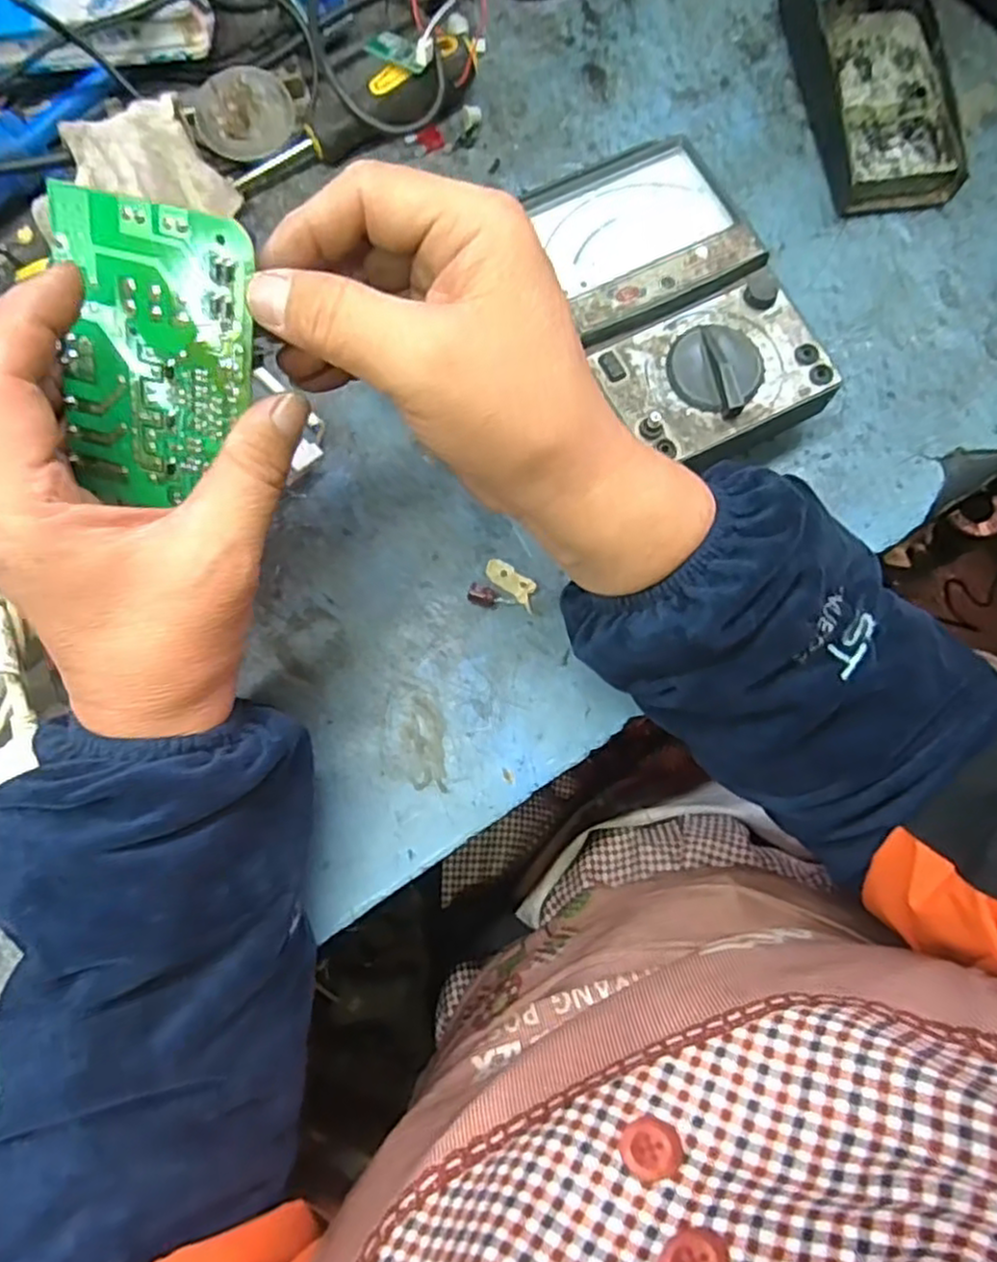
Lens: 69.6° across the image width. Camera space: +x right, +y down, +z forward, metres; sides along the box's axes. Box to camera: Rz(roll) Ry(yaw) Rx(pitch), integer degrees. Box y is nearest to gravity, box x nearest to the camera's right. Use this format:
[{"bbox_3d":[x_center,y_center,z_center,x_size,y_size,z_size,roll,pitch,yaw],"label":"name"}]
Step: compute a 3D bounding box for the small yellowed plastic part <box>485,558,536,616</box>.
[{"bbox_3d":[0.008,-0.025,0.368,0.034,0.008,0.013,40,80,10],"label":"small yellowed plastic part"}]

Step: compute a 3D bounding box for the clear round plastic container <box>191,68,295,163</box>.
[{"bbox_3d":[-0.148,-0.305,0.420,0.054,0.006,0.052,0,90,-7],"label":"clear round plastic container"}]

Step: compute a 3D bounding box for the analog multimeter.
[{"bbox_3d":[0.085,-0.166,0.376,0.113,0.044,0.173,-30,77,-6],"label":"analog multimeter"}]

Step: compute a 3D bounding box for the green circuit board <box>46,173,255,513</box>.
[{"bbox_3d":[-0.121,-0.094,0.252,0.072,0.004,0.100,16,117,8],"label":"green circuit board"}]

